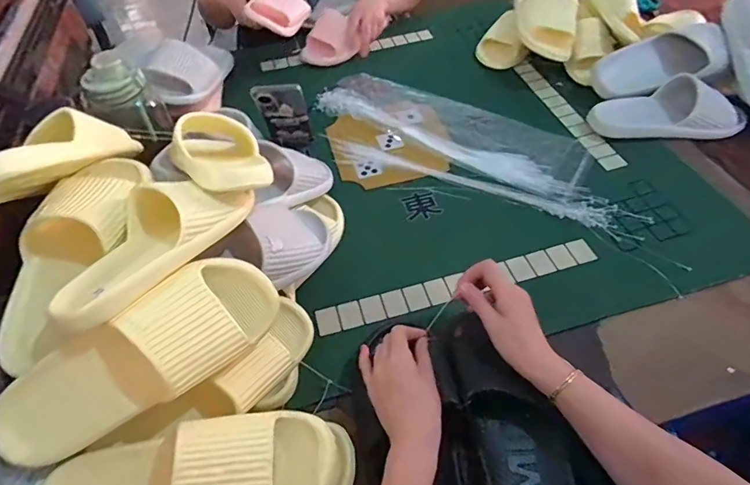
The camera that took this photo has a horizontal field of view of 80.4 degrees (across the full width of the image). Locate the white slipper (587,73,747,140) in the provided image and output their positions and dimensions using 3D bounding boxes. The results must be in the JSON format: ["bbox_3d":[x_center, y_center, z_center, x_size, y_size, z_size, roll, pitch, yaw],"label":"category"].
[{"bbox_3d":[0.504,-0.227,0.759,0.259,0.065,0.093,-2,52,1],"label":"white slipper"}]

